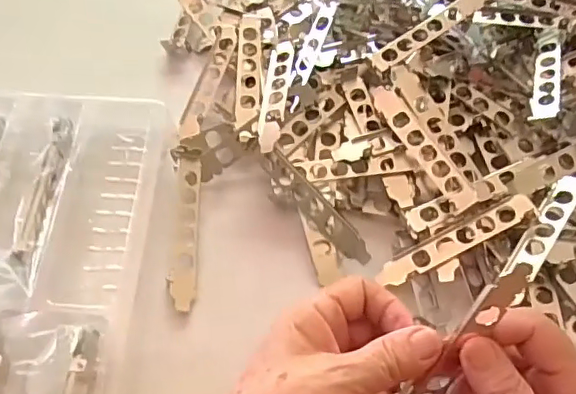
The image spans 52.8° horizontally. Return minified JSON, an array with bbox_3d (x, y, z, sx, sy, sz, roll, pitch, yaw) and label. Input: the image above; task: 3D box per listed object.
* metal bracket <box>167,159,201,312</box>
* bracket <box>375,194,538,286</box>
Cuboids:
[{"bbox_3d":[-0.073,0.023,0.415,0.018,0.009,0.116,-1,60,-2],"label":"metal bracket"},{"bbox_3d":[0.118,0.031,0.404,0.116,0.011,0.020,-27,65,1],"label":"bracket"}]

